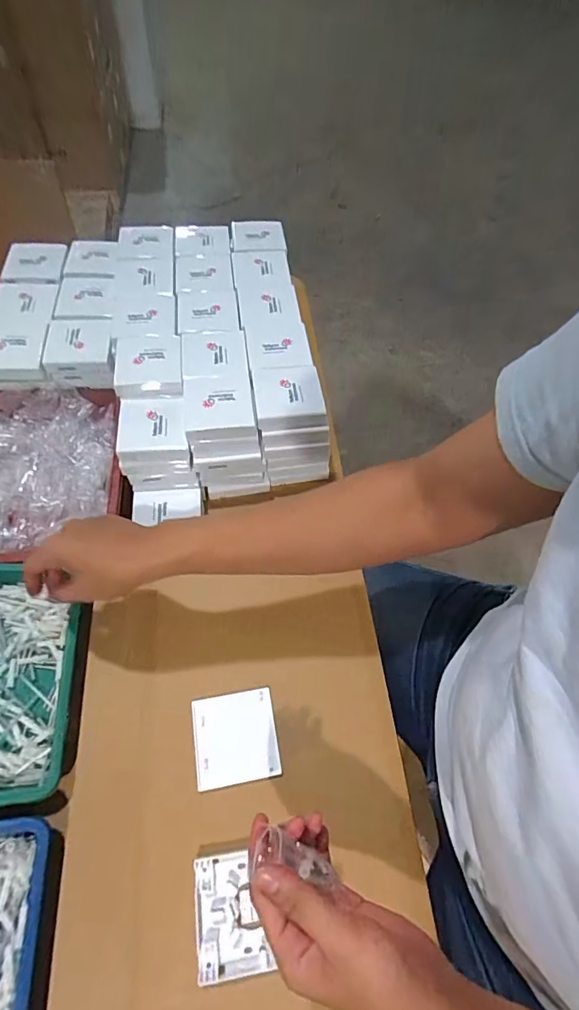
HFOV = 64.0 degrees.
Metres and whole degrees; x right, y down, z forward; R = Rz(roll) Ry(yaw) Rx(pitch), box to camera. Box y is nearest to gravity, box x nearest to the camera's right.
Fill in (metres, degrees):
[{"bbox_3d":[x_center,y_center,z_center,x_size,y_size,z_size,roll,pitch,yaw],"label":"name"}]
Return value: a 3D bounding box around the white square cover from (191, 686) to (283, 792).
[{"bbox_3d":[-0.058,0.248,0.496,0.086,0.005,0.088,-7,60,-8],"label":"white square cover"}]

